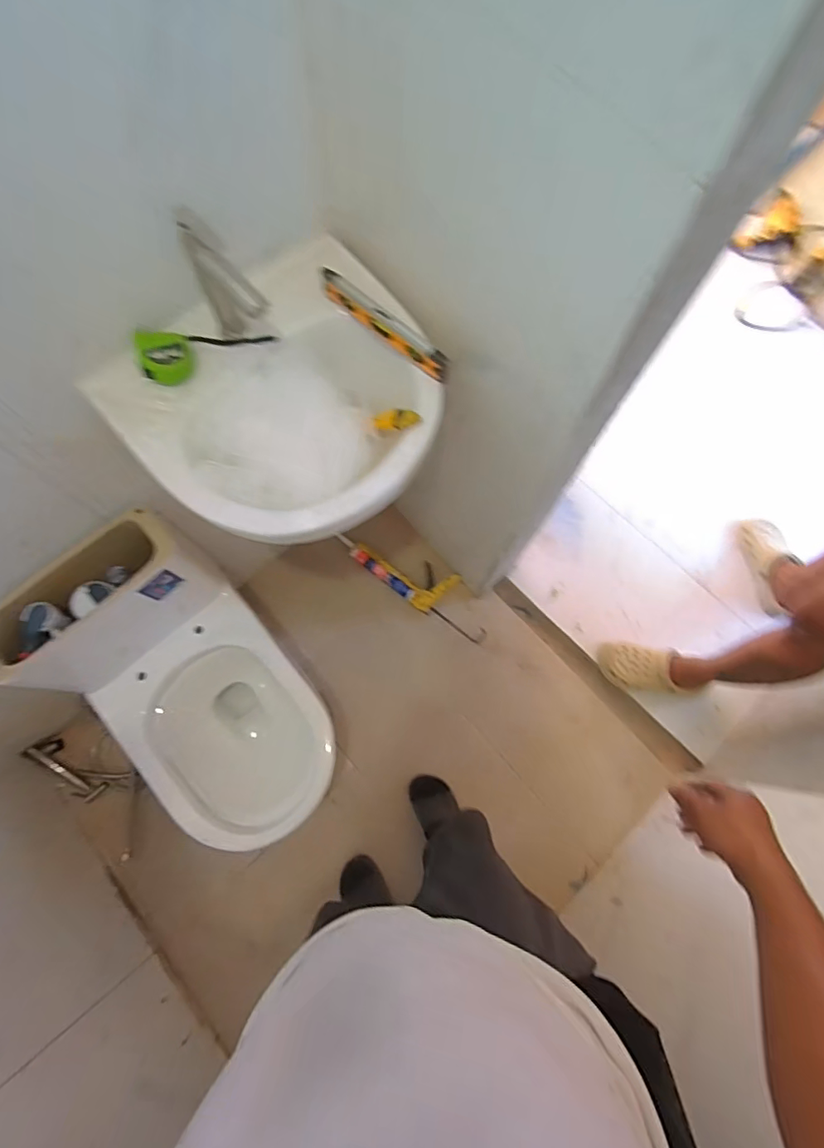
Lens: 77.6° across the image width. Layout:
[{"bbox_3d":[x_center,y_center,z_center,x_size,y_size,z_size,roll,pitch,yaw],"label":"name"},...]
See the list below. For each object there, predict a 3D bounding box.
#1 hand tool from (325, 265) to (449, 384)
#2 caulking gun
[{"bbox_3d":[-0.036,-0.330,0.674,0.209,0.043,0.025,41,77,11],"label":"hand tool"},{"bbox_3d":[0.007,0.016,1.440,0.491,0.050,0.138,31,76,8],"label":"caulking gun"}]

